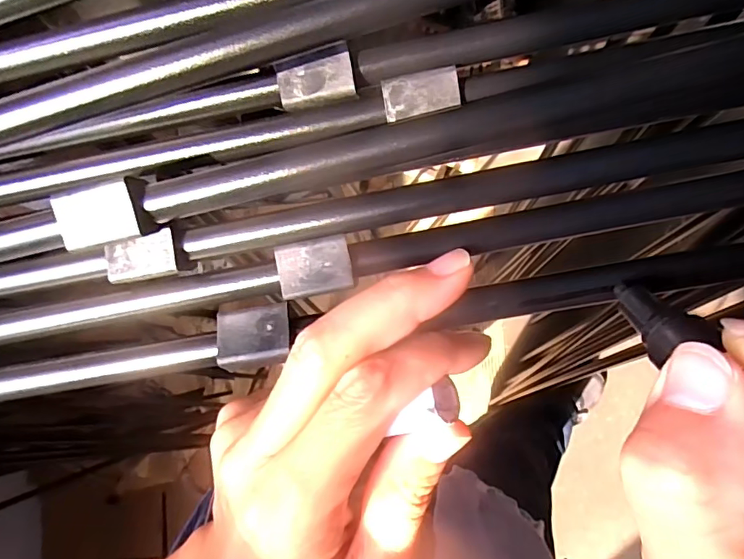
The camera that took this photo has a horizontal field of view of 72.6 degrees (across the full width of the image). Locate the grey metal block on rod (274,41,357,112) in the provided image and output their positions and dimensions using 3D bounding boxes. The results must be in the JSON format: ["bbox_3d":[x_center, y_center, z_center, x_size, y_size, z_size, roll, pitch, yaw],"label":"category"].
[{"bbox_3d":[-0.015,-0.055,0.137,0.020,0.005,0.013,-13,86,6],"label":"grey metal block on rod"}]

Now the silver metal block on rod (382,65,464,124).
[{"bbox_3d":[0.013,-0.050,0.137,0.020,0.005,0.011,-14,86,6],"label":"silver metal block on rod"}]

